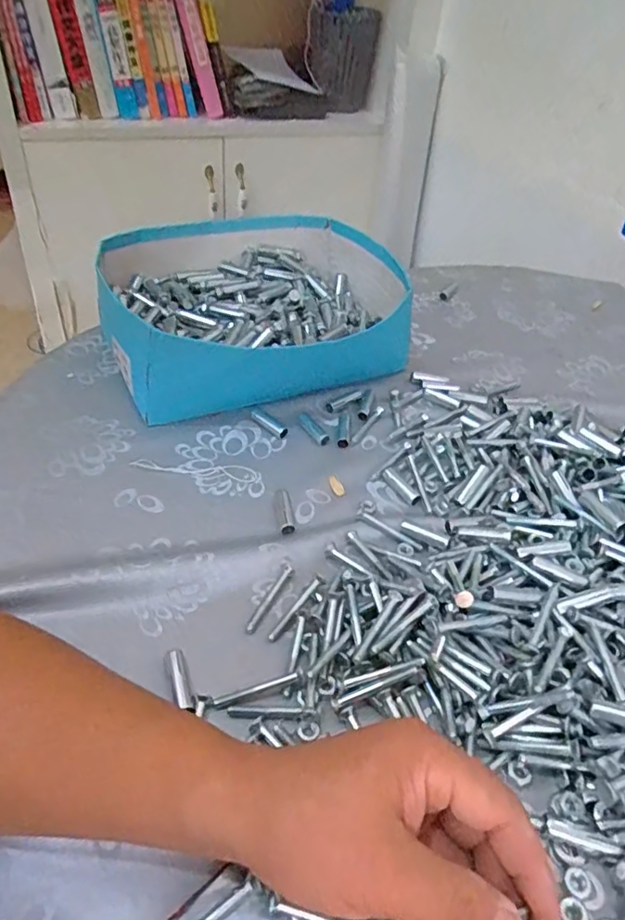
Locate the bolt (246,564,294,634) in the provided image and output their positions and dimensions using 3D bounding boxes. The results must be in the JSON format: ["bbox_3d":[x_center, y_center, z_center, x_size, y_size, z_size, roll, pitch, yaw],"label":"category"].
[{"bbox_3d":[-0.028,0.094,0.404,0.009,0.004,0.060,20,44,16],"label":"bolt"}]

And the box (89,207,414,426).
[{"bbox_3d":[-0.053,-0.157,0.612,0.306,0.088,0.255,-14,46,-20],"label":"box"}]

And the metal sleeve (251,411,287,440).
[{"bbox_3d":[-0.040,-0.033,0.538,0.042,0.009,0.013,33,49,28],"label":"metal sleeve"}]

